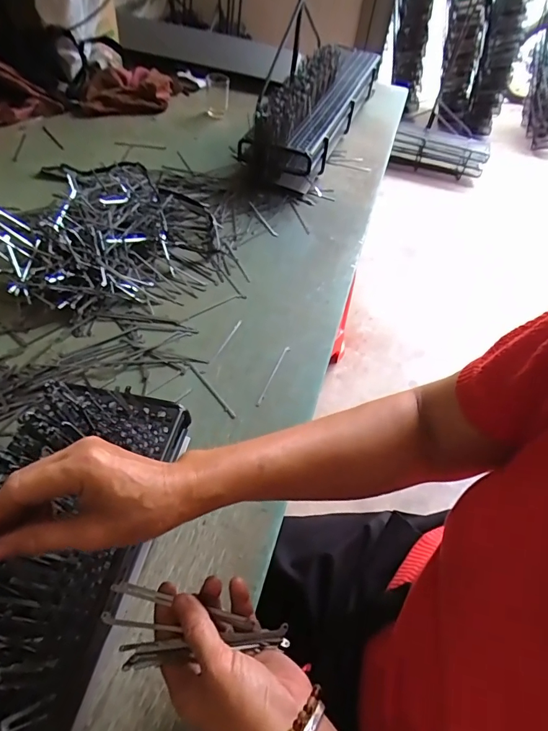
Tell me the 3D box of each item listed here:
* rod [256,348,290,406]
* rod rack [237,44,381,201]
[{"bbox_3d":[-0.001,0.012,0.584,0.008,0.004,0.111,21,53,10],"label":"rod"},{"bbox_3d":[0.090,-0.578,0.969,0.152,0.131,0.531,19,53,9],"label":"rod rack"}]

